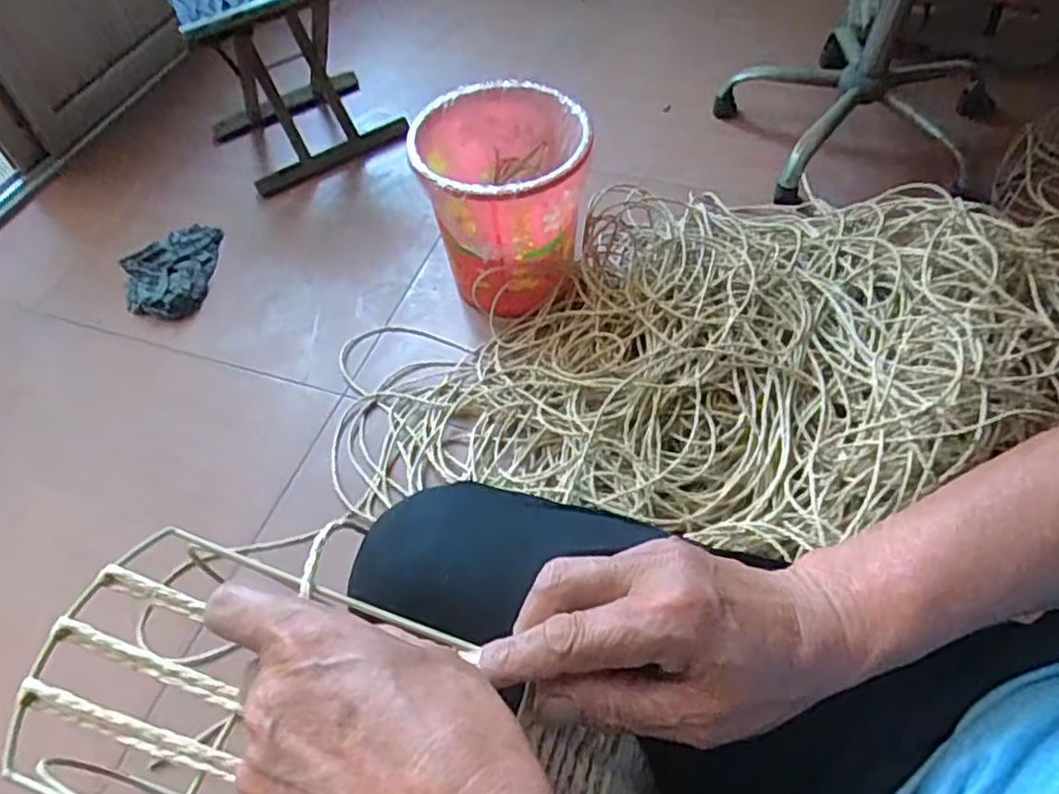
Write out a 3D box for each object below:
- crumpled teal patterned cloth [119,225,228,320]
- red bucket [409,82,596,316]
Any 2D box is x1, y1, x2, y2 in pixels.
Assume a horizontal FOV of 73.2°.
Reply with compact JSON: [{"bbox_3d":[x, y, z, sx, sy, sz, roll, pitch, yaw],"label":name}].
[{"bbox_3d":[-0.603,-0.210,1.182,0.147,0.040,0.194,-2,55,4],"label":"crumpled teal patterned cloth"},{"bbox_3d":[-0.032,-0.282,1.059,0.225,0.268,0.232,-2,55,3],"label":"red bucket"}]

